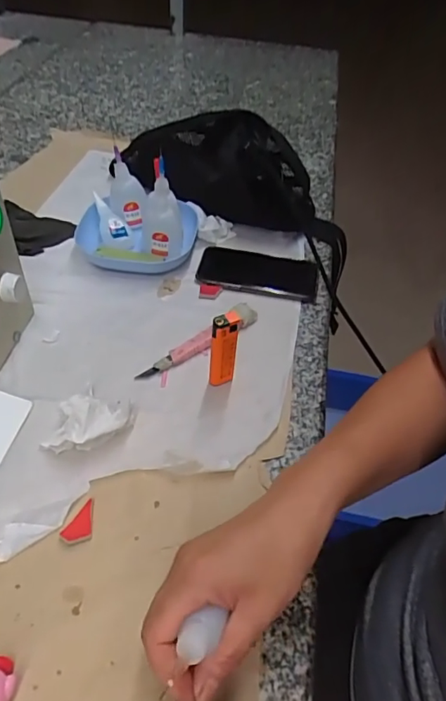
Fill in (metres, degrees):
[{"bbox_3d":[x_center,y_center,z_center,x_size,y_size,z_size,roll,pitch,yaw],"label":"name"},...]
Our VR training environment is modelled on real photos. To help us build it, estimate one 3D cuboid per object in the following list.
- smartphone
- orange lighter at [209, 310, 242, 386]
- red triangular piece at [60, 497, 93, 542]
[{"bbox_3d":[0.040,-0.092,0.600,0.135,0.009,0.078,9,46,2],"label":"smartphone"},{"bbox_3d":[0.001,0.001,0.456,0.023,0.083,0.012,5,46,-2],"label":"orange lighter"},{"bbox_3d":[-0.103,0.129,0.380,0.018,0.004,0.032,32,55,13],"label":"red triangular piece"}]

